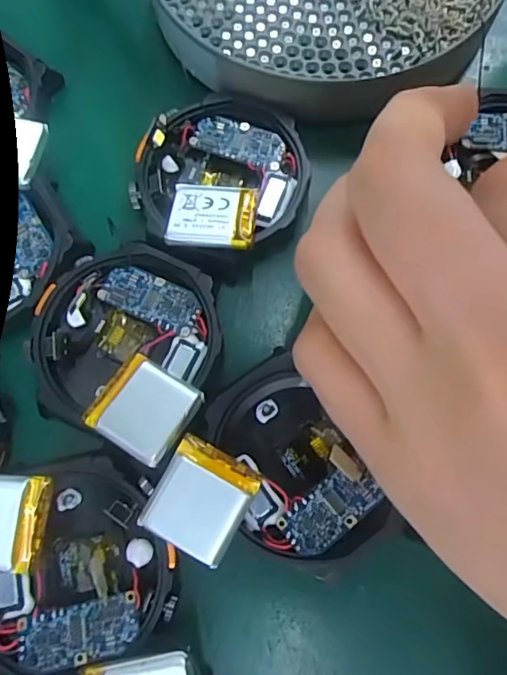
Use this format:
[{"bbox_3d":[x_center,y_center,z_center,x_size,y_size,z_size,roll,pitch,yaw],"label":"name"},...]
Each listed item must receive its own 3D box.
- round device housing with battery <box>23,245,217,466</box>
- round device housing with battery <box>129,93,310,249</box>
[{"bbox_3d":[-0.034,0.000,0.132,0.048,0.015,0.051,0,75,1],"label":"round device housing with battery"},{"bbox_3d":[-0.009,-0.047,0.143,0.049,0.014,0.051,0,75,1],"label":"round device housing with battery"}]

